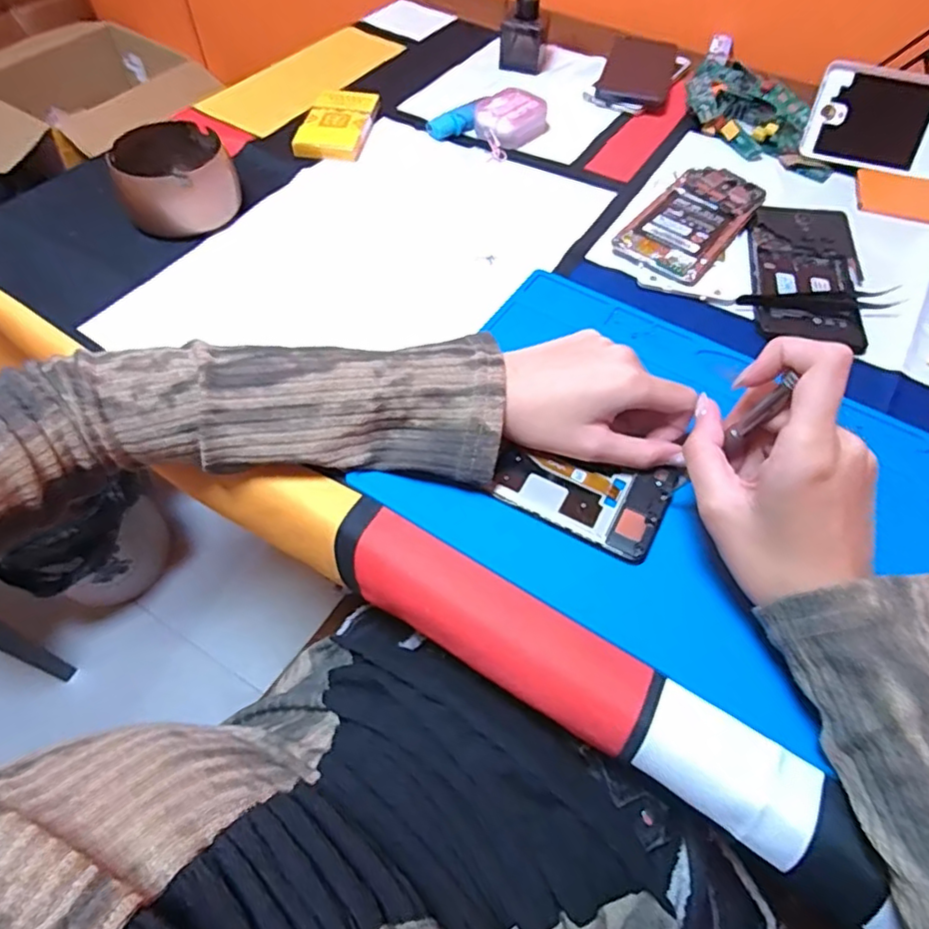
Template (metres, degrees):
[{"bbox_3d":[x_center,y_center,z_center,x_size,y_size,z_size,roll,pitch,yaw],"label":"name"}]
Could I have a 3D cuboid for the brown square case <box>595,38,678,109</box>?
[{"bbox_3d":[0.177,-0.400,0.612,0.069,0.024,0.098,15,57,9],"label":"brown square case"}]

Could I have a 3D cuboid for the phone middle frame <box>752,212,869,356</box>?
[{"bbox_3d":[0.257,-0.144,0.448,0.075,0.011,0.140,9,57,5],"label":"phone middle frame"}]

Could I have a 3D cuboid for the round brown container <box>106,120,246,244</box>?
[{"bbox_3d":[-0.223,-0.223,0.467,0.084,0.048,0.095,-20,59,-14],"label":"round brown container"}]

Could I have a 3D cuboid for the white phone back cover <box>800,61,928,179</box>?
[{"bbox_3d":[0.384,-0.296,0.526,0.152,0.078,0.010,14,15,7],"label":"white phone back cover"}]

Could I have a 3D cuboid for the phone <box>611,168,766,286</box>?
[{"bbox_3d":[0.181,-0.192,0.476,0.069,0.016,0.129,36,62,20],"label":"phone"}]

